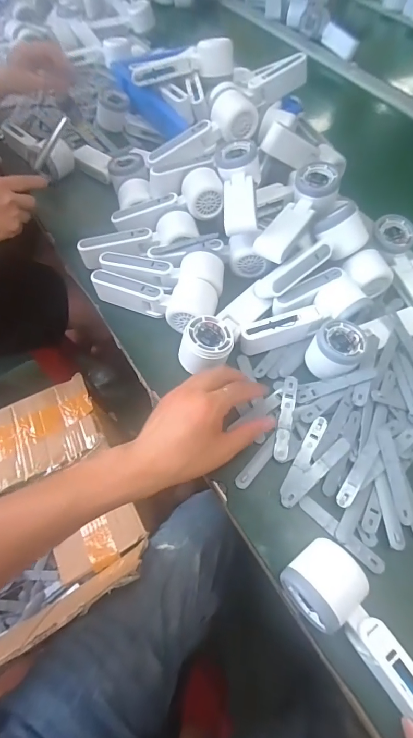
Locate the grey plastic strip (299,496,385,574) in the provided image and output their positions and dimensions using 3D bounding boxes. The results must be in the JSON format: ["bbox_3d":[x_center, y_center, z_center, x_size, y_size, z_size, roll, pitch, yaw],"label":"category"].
[{"bbox_3d":[0.133,0.163,0.389,0.094,0.007,0.015,39,66,20],"label":"grey plastic strip"}]

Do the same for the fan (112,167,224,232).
[{"bbox_3d":[-0.056,-0.239,0.562,0.160,0.048,0.070,-14,59,9],"label":"fan"}]

